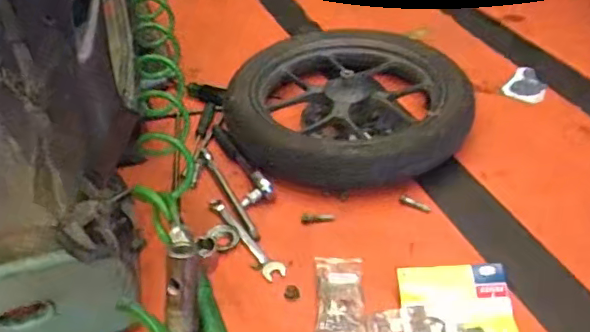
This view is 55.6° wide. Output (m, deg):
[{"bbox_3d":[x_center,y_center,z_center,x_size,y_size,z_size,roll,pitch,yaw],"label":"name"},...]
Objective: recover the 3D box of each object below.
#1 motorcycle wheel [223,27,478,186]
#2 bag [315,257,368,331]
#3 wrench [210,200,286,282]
[{"bbox_3d":[0.088,-0.115,1.100,0.416,0.088,0.416,-3,40,0],"label":"motorcycle wheel"},{"bbox_3d":[0.065,0.180,0.804,0.068,0.015,0.145,0,40,3],"label":"bag"},{"bbox_3d":[-0.084,0.111,0.903,0.036,0.011,0.205,-26,45,-25],"label":"wrench"}]

